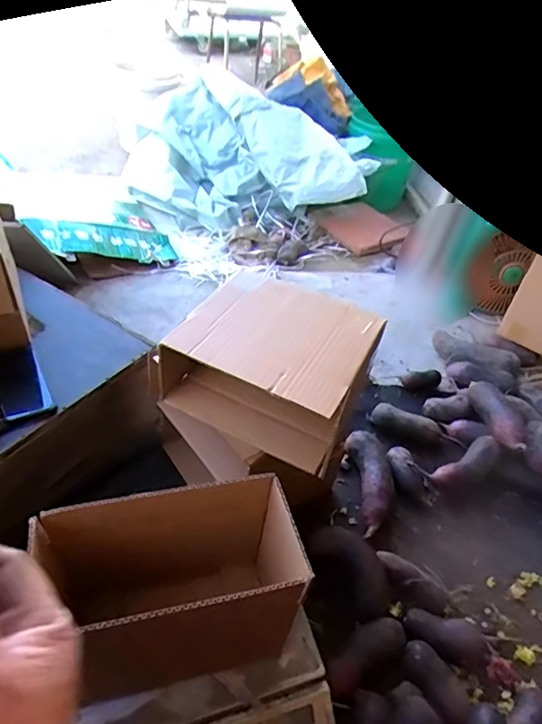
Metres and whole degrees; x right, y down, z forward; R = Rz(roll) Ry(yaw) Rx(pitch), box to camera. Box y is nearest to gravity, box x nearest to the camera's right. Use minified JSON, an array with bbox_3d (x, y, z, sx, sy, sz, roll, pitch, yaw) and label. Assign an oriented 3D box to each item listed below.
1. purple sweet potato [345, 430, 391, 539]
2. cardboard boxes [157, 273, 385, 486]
[{"bbox_3d":[0.197,0.227,0.988,0.077,0.054,0.238,1,42,-6],"label":"purple sweet potato"},{"bbox_3d":[0.004,0.009,0.804,0.287,0.157,0.253,25,44,20],"label":"cardboard boxes"}]

